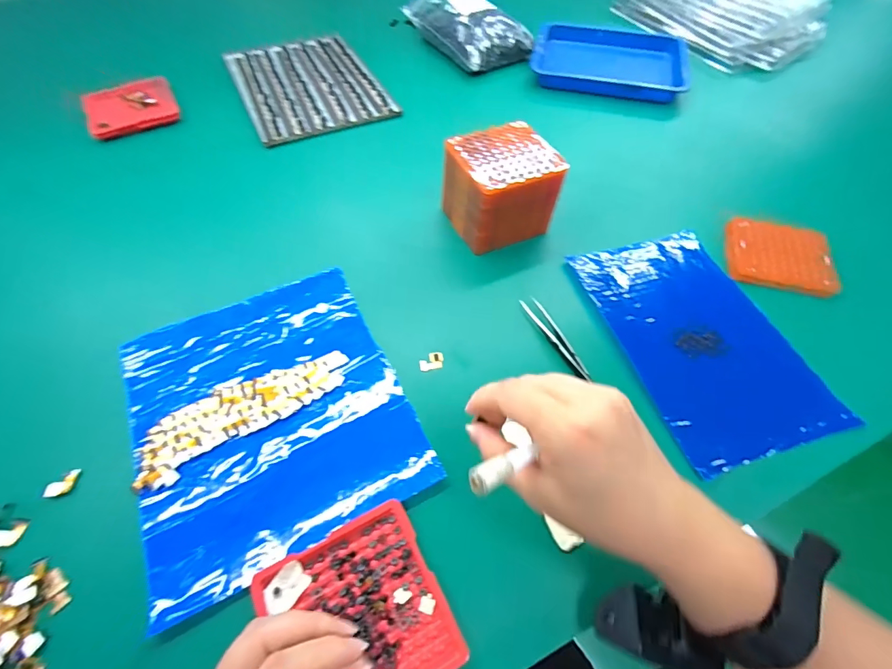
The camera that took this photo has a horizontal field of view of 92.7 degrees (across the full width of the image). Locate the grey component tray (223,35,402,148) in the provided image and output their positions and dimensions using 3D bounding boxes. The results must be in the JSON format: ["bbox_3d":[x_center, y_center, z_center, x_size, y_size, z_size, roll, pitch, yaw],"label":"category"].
[{"bbox_3d":[-0.196,-0.353,0.599,0.178,0.006,0.245,-23,60,-16],"label":"grey component tray"}]

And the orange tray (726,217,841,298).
[{"bbox_3d":[0.337,-0.080,0.426,0.093,0.014,0.081,13,57,7],"label":"orange tray"}]

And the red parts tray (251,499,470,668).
[{"bbox_3d":[-0.053,0.167,0.254,0.097,0.010,0.099,-24,61,-15],"label":"red parts tray"}]

